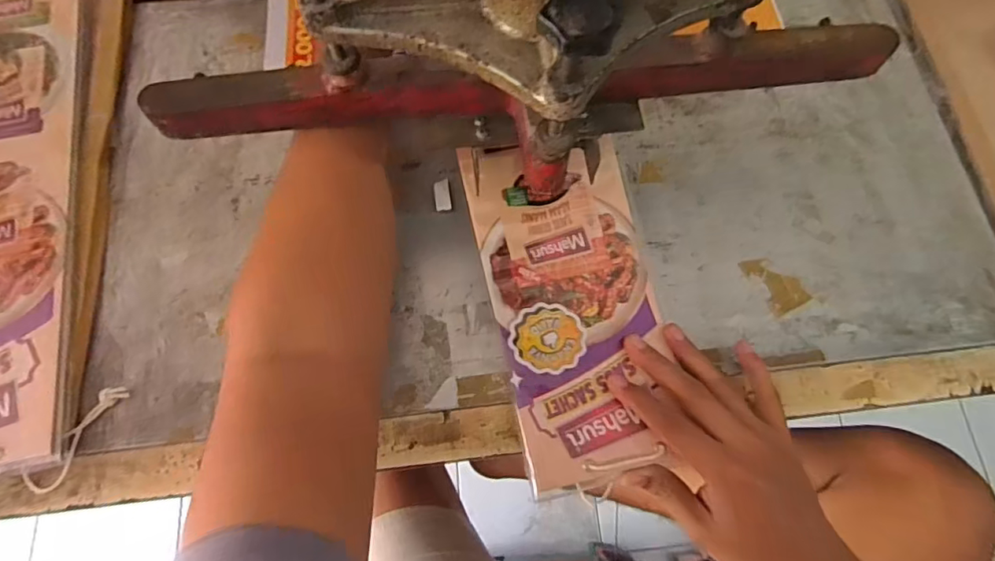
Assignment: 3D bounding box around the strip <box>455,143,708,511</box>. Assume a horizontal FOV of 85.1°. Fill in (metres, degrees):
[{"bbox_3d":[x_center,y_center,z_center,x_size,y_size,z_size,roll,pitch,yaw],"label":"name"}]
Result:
[{"bbox_3d":[0.061,0.017,0.407,0.124,0.017,0.251,-12,75,-5],"label":"strip"}]

